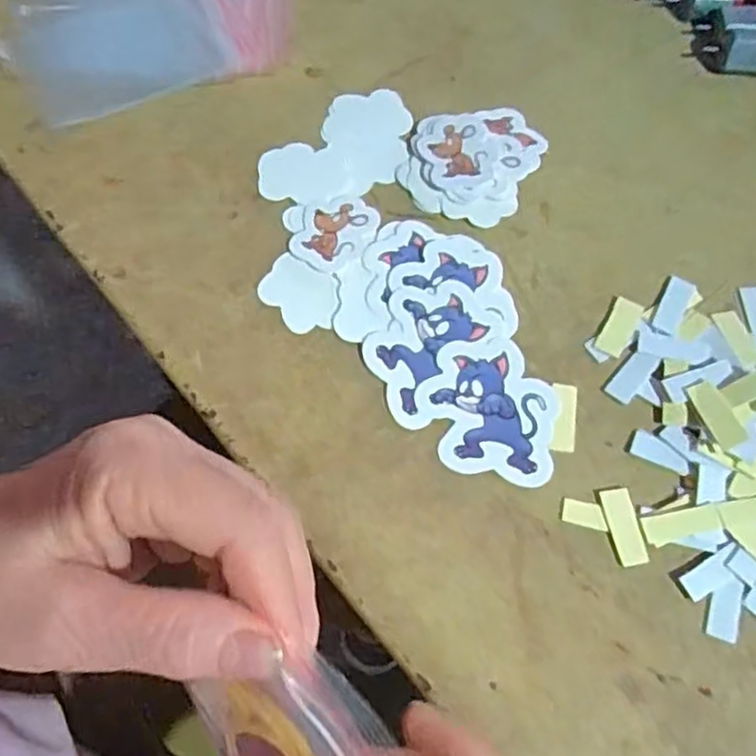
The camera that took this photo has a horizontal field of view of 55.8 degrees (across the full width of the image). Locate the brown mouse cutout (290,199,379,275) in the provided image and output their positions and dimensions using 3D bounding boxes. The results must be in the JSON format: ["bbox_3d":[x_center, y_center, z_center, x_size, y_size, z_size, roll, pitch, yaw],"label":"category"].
[{"bbox_3d":[-0.020,-0.066,0.318,0.032,0.004,0.039,21,69,9],"label":"brown mouse cutout"}]

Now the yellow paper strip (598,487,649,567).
[{"bbox_3d":[0.092,0.055,0.267,0.011,0.004,0.028,-9,67,-3],"label":"yellow paper strip"}]

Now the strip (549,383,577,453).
[{"bbox_3d":[0.074,0.016,0.286,0.010,0.004,0.029,9,66,0],"label":"strip"}]

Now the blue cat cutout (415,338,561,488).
[{"bbox_3d":[0.045,0.012,0.286,0.053,0.004,0.056,11,67,5],"label":"blue cat cutout"}]

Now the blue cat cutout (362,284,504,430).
[{"bbox_3d":[0.018,-0.013,0.296,0.043,0.005,0.061,38,72,15],"label":"blue cat cutout"}]

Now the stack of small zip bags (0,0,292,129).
[{"bbox_3d":[-0.112,-0.170,0.351,0.134,0.013,0.096,-3,67,-1],"label":"stack of small zip bags"}]

